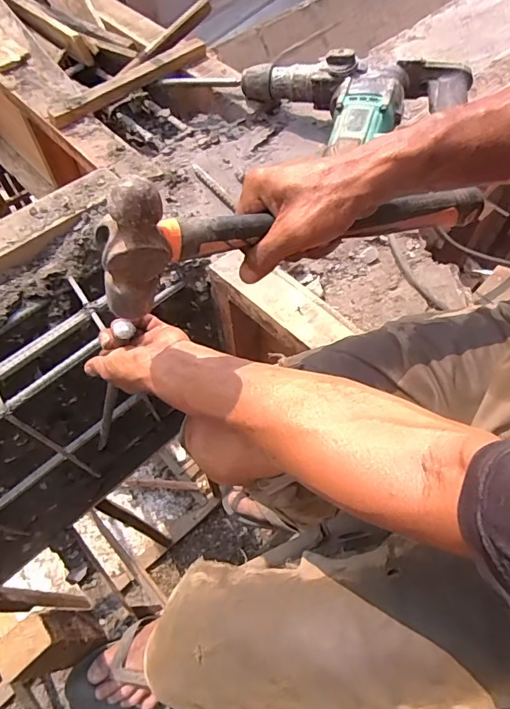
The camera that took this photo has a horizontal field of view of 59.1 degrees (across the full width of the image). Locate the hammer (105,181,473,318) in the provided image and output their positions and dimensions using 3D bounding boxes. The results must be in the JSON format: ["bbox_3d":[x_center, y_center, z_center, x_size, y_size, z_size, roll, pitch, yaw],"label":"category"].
[{"bbox_3d":[0.053,-0.105,0.376,0.351,0.109,0.030,-13,60,-23],"label":"hammer"}]

